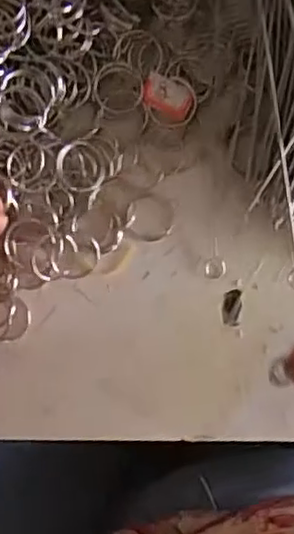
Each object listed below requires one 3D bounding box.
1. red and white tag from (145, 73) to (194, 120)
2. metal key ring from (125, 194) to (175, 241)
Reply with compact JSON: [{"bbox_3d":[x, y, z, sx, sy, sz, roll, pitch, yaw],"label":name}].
[{"bbox_3d":[0.010,-0.084,0.336,0.024,0.005,0.016,24,90,4],"label":"red and white tag"},{"bbox_3d":[0.001,-0.025,0.346,0.025,0.004,0.024,0,89,3],"label":"metal key ring"}]

